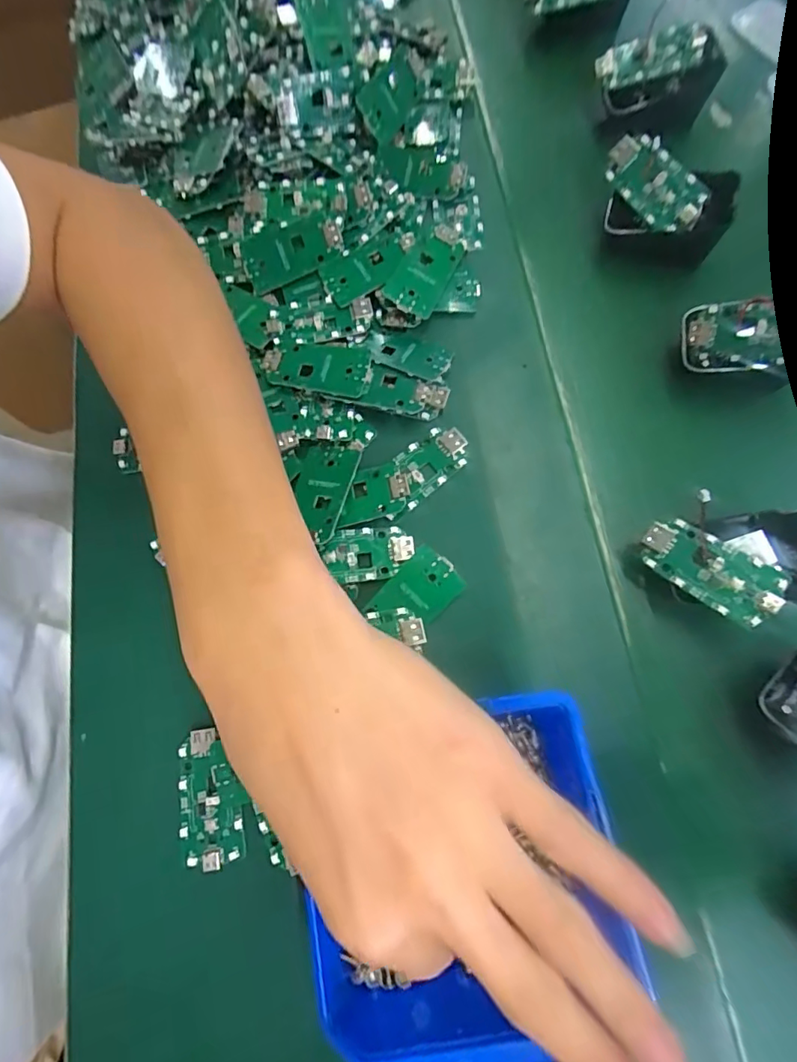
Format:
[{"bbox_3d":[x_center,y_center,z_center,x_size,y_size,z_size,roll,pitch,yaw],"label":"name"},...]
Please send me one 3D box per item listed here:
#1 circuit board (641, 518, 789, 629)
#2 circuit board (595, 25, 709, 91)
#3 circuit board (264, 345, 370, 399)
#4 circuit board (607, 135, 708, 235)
[{"bbox_3d":[0.151,0.019,0.249,0.062,0.005,0.031,32,92,23],"label":"circuit board"},{"bbox_3d":[0.162,-0.306,0.330,0.064,0.010,0.031,-3,74,16],"label":"circuit board"},{"bbox_3d":[-0.047,-0.096,0.301,0.059,0.010,0.034,11,75,5],"label":"circuit board"},{"bbox_3d":[0.152,-0.206,0.304,0.032,0.007,0.064,-40,81,23],"label":"circuit board"}]

